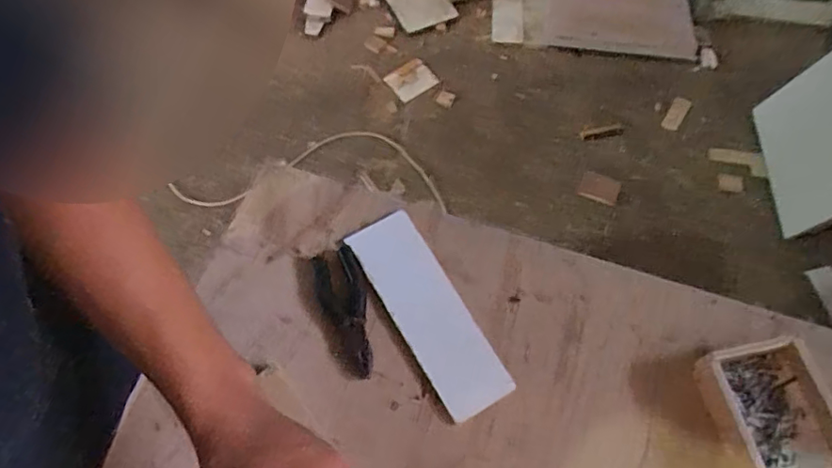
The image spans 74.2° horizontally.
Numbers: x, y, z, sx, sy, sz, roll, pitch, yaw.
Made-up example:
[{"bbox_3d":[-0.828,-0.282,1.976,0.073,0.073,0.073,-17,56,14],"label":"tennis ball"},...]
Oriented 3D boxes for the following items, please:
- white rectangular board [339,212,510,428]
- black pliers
[{"bbox_3d":[0.010,0.078,0.591,0.076,0.010,0.236,-34,68,-1],"label":"white rectangular board"},{"bbox_3d":[-0.077,0.084,0.604,0.051,0.010,0.147,-16,63,-6],"label":"black pliers"}]

